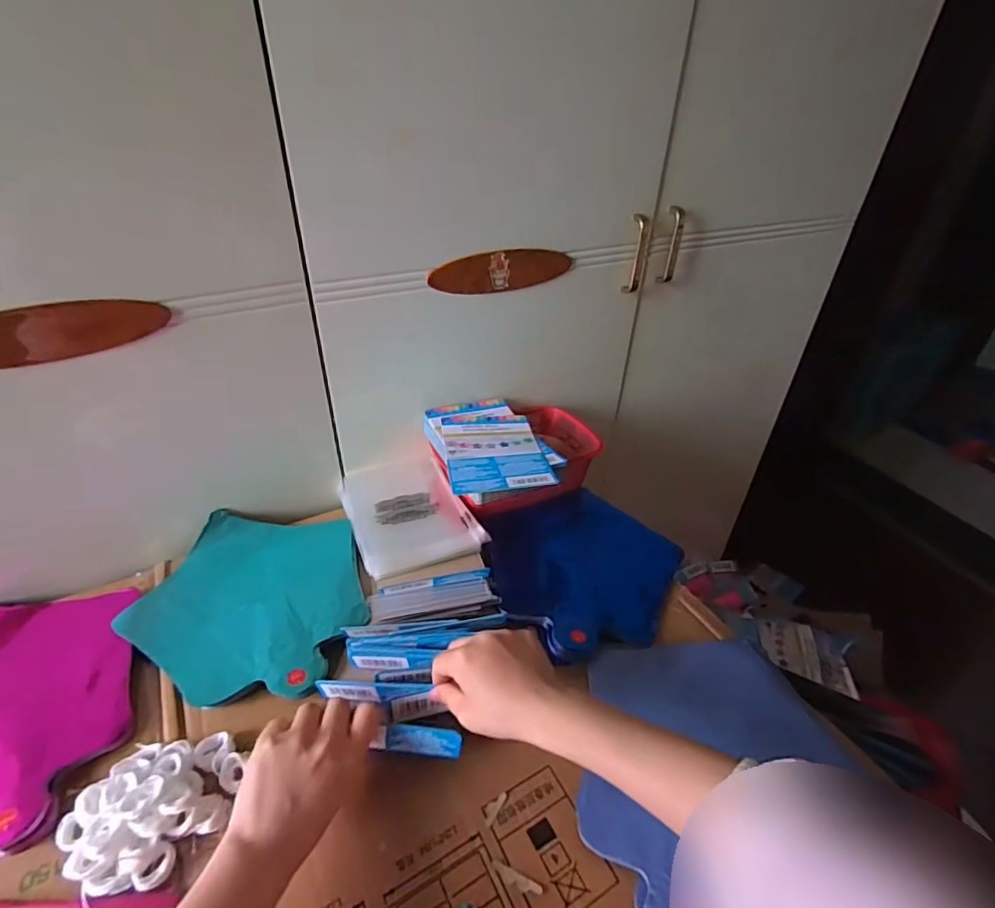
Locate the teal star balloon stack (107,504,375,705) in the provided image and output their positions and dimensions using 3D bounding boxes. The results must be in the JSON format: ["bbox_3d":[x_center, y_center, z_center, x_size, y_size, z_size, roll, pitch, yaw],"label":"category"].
[{"bbox_3d":[-0.249,0.144,0.559,0.233,0.020,0.230,11,37,13],"label":"teal star balloon stack"}]

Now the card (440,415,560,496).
[{"bbox_3d":[-0.004,-0.006,0.631,0.113,0.009,0.171,-5,30,-8],"label":"card"}]

